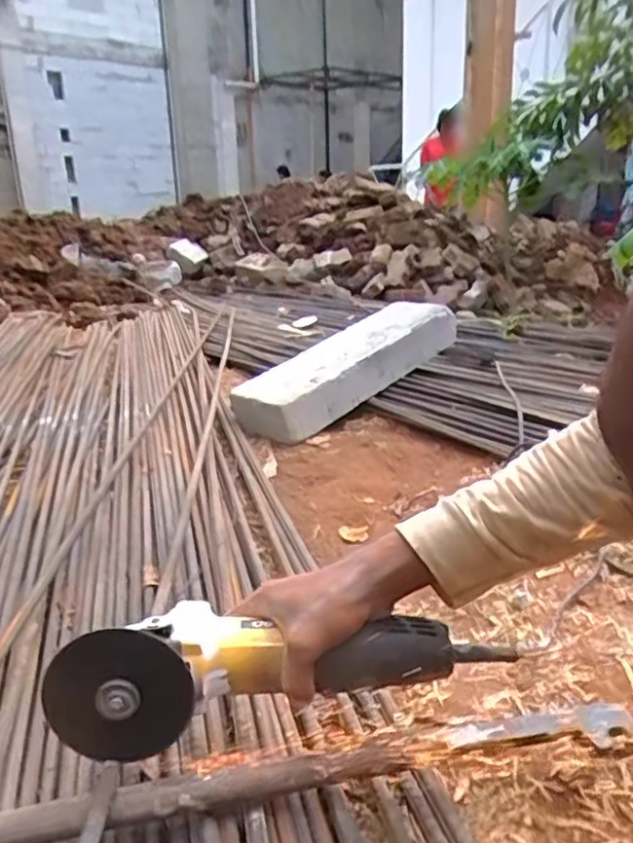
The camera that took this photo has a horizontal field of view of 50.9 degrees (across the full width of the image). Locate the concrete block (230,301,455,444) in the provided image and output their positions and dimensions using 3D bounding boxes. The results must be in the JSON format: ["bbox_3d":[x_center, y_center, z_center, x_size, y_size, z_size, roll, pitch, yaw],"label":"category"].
[{"bbox_3d":[0.094,-0.144,1.601,0.647,0.124,0.169,-32,33,-35],"label":"concrete block"}]

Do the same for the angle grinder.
[{"bbox_3d":[-0.025,0.177,0.511,0.329,0.089,0.071,-4,17,-10],"label":"angle grinder"}]

